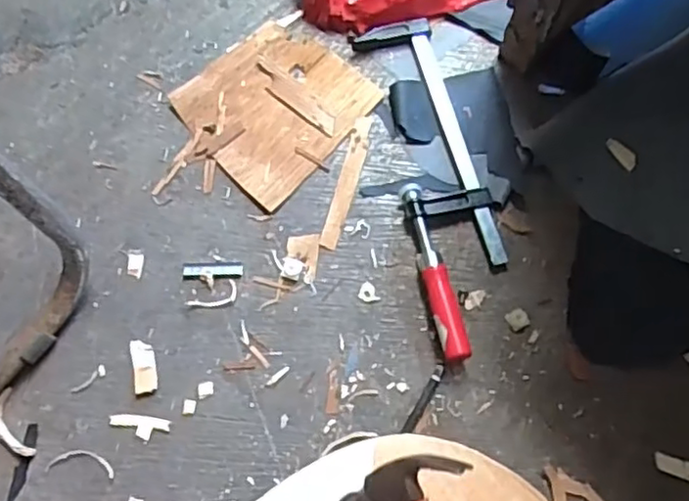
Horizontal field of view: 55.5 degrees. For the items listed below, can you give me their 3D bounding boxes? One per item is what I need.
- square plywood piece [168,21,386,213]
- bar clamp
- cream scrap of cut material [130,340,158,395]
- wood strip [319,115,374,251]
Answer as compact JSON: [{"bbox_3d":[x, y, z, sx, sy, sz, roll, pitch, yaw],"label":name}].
[{"bbox_3d":[-0.065,-0.138,0.620,0.153,0.008,0.152,-42,75,-14],"label":"square plywood piece"},{"bbox_3d":[0.084,-0.069,0.584,0.083,0.026,0.327,-12,70,-4],"label":"bar clamp"},{"bbox_3d":[-0.167,0.097,0.546,0.019,0.004,0.045,-10,70,-3],"label":"cream scrap of cut material"},{"bbox_3d":[0.003,-0.064,0.594,0.017,0.006,0.131,14,70,6],"label":"wood strip"}]

